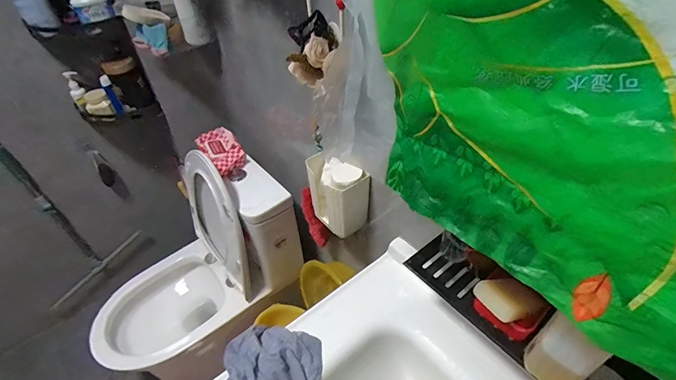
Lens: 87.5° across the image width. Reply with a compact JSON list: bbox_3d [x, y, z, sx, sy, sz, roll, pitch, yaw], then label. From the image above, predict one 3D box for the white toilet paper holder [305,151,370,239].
[{"bbox_3d":[-0.001,0.012,0.827,0.088,0.182,0.127,-27,48,-23],"label":"white toilet paper holder"}]

